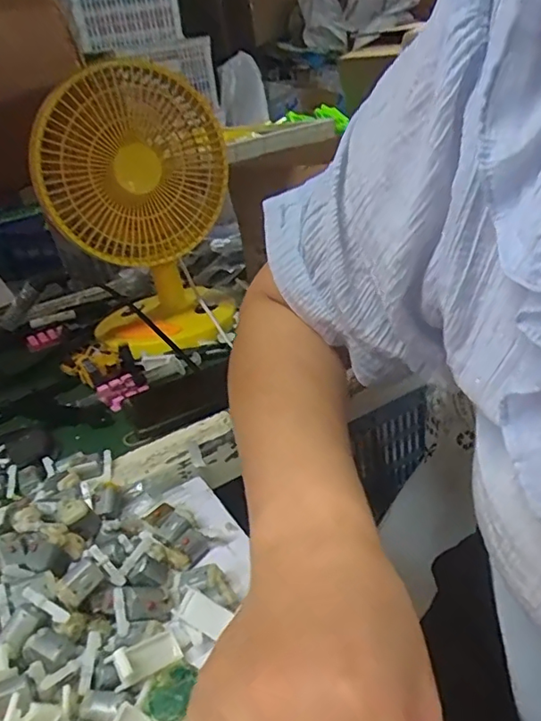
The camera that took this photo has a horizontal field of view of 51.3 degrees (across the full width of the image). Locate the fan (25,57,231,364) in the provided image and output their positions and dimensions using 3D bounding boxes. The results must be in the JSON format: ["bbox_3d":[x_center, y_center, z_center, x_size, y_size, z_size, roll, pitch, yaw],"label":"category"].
[{"bbox_3d":[-0.150,-0.188,0.713,0.203,0.300,0.207,-10,27,1],"label":"fan"}]

